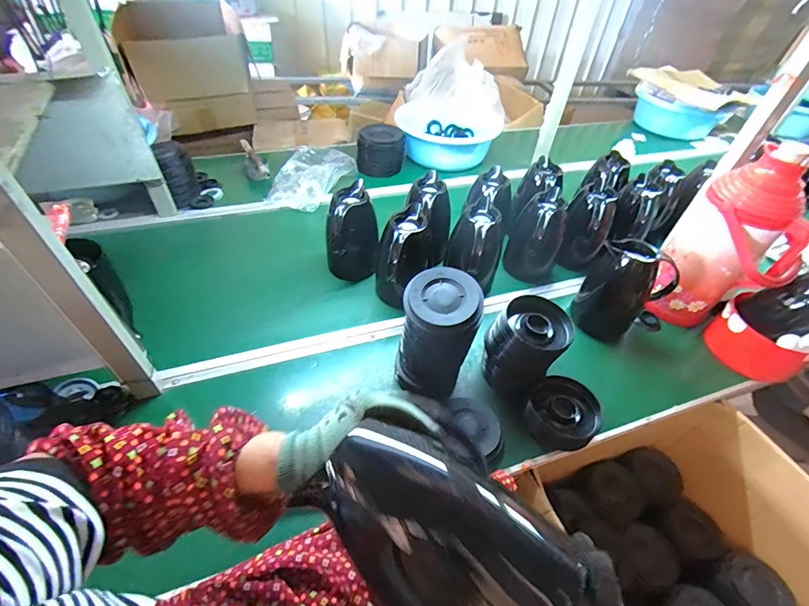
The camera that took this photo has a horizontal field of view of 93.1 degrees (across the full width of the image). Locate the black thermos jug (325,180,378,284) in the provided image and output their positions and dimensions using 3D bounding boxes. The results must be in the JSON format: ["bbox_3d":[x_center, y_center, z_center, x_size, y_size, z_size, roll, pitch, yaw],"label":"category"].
[{"bbox_3d":[-0.120,-0.146,0.891,0.110,0.216,0.107,-2,46,-8],"label":"black thermos jug"}]

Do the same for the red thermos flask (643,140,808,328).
[{"bbox_3d":[0.678,-0.115,0.790,0.206,0.363,0.161,29,50,21],"label":"red thermos flask"}]

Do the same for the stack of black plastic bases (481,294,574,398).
[{"bbox_3d":[0.225,0.085,0.714,0.118,0.157,0.118,-19,50,-23],"label":"stack of black plastic bases"}]

